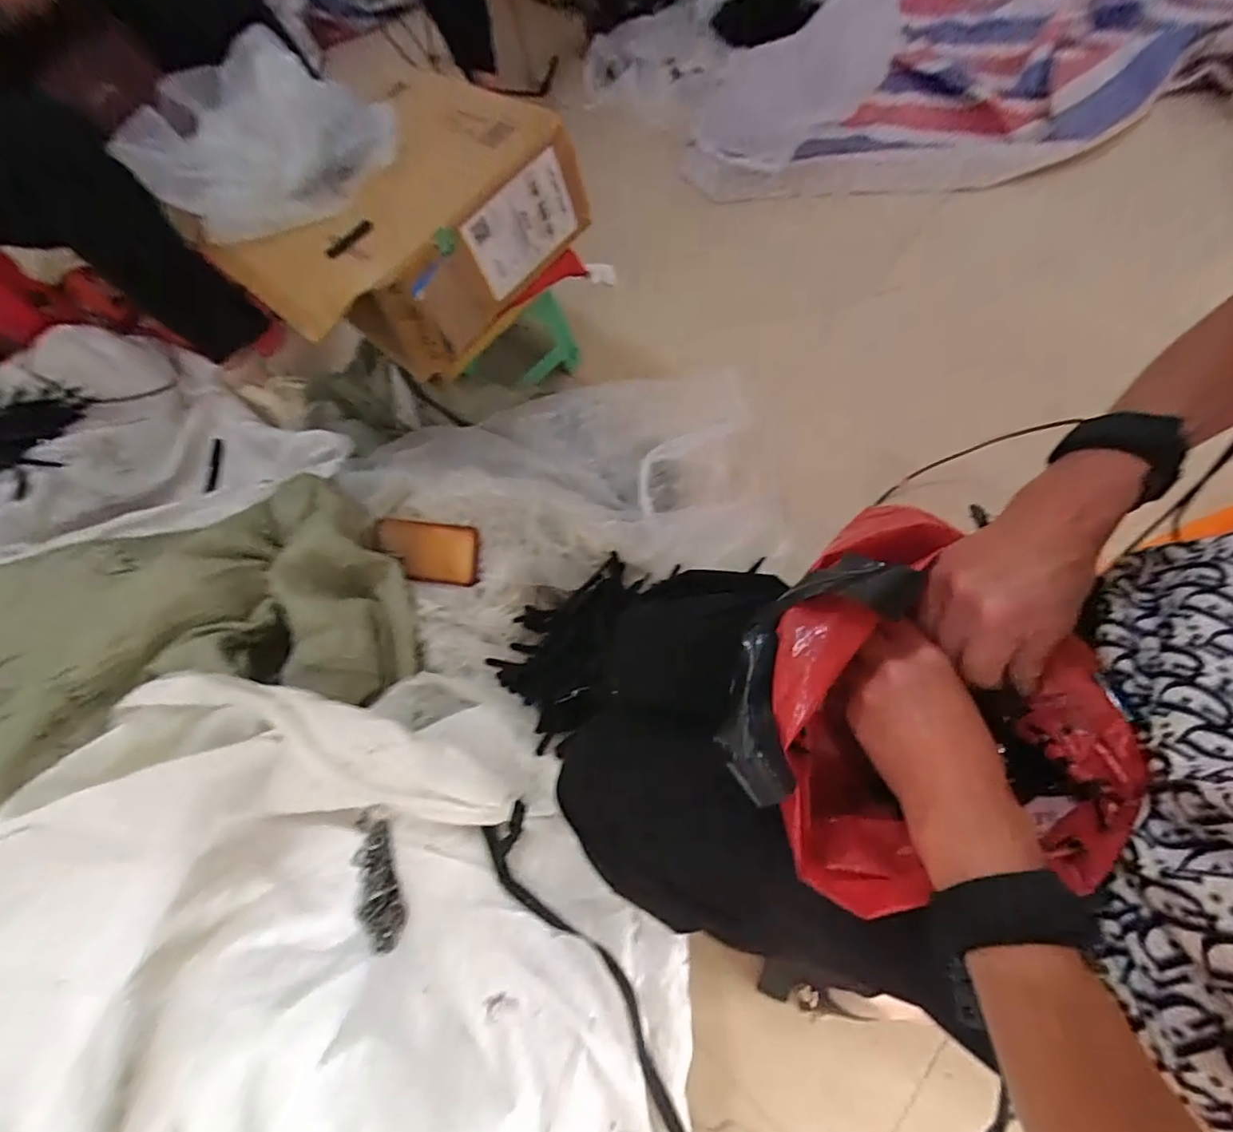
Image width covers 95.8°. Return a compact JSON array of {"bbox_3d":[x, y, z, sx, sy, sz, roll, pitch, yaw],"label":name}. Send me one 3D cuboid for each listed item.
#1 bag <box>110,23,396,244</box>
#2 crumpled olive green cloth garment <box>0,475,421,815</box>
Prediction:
[{"bbox_3d":[-0.432,-0.527,0.683,0.280,0.113,0.211,9,69,13],"label":"bag"},{"bbox_3d":[-0.580,0.109,0.645,0.626,0.139,0.326,-27,66,-3],"label":"crumpled olive green cloth garment"}]

